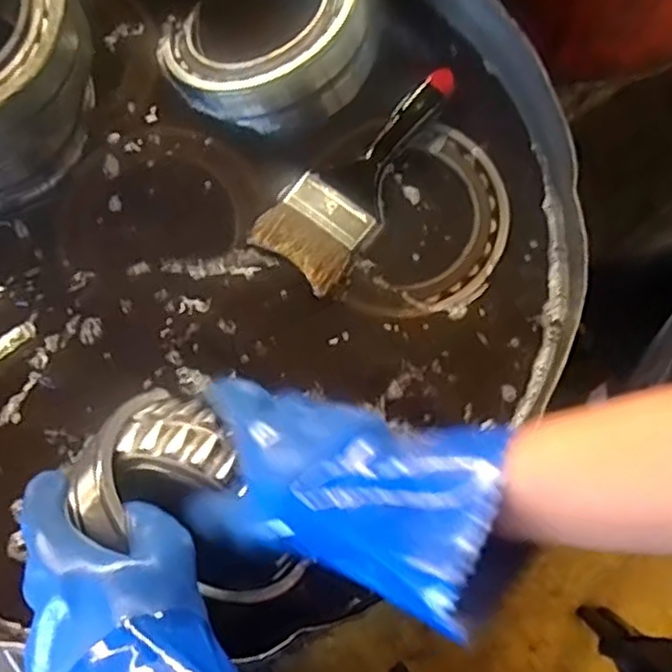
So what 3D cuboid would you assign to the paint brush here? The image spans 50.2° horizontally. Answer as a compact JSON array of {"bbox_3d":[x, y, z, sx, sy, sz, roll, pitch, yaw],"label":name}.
[{"bbox_3d":[0.026,-0.131,0.554,0.076,0.012,0.202,38,80,9],"label":"paint brush"}]

